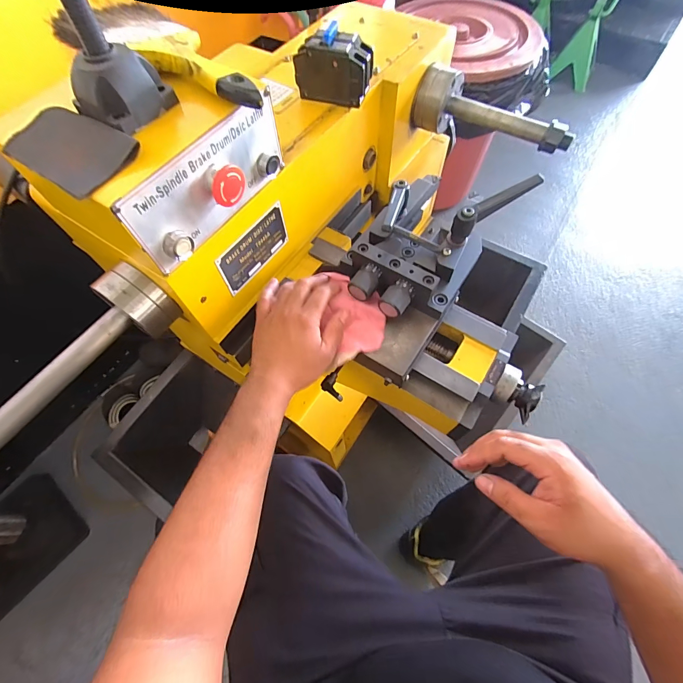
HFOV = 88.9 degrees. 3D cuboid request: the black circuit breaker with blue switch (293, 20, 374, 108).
[{"bbox_3d":[-0.010,-0.362,0.457,0.098,0.069,0.051,16,65,10],"label":"black circuit breaker with blue switch"}]

